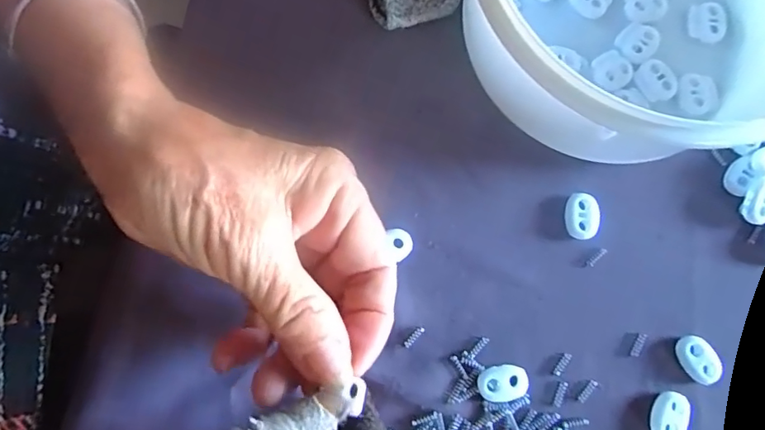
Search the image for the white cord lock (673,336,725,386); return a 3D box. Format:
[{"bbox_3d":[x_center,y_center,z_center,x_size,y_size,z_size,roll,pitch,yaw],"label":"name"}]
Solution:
[{"bbox_3d":[0.146,0.067,0.237,0.015,0.006,0.022,-29,83,-8],"label":"white cord lock"}]

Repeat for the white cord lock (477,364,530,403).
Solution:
[{"bbox_3d":[0.055,0.076,0.232,0.023,0.004,0.015,-6,80,-4],"label":"white cord lock"}]

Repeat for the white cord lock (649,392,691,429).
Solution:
[{"bbox_3d":[0.130,0.091,0.231,0.015,0.005,0.022,21,79,1],"label":"white cord lock"}]

